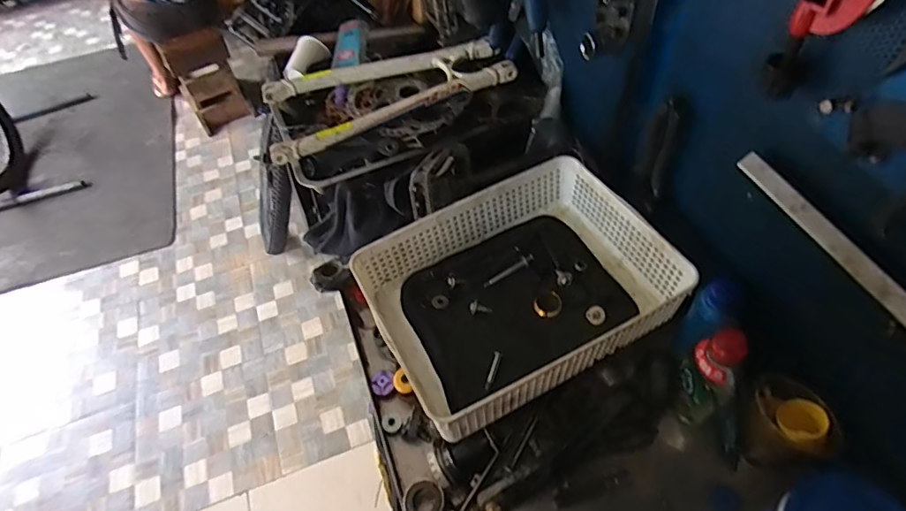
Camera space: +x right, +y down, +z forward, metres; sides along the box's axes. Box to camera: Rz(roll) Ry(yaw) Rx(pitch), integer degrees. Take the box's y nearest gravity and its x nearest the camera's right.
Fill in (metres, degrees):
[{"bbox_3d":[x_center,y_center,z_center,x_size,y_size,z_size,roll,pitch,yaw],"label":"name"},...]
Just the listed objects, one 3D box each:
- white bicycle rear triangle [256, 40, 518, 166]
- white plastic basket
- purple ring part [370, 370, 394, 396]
[{"bbox_3d":[-0.114,-0.267,0.801,0.385,0.041,0.172,-22,54,-11],"label":"white bicycle rear triangle"},{"bbox_3d":[0.076,0.039,0.614,0.324,0.091,0.251,-27,55,-14],"label":"white plastic basket"},{"bbox_3d":[-0.088,0.161,0.635,0.029,0.012,0.029,-3,53,4],"label":"purple ring part"}]

